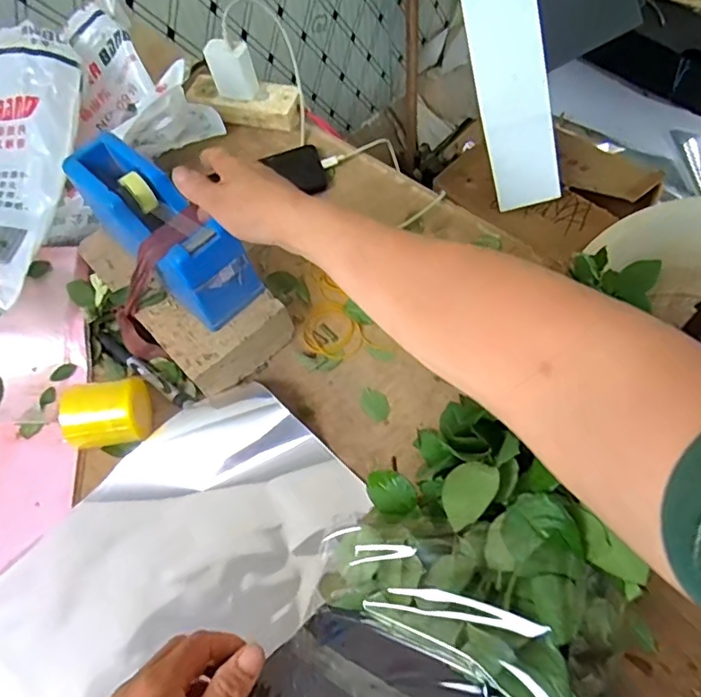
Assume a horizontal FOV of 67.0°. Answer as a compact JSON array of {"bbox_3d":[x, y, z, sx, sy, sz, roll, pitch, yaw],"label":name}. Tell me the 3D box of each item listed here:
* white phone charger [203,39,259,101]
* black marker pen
[{"bbox_3d":[-0.149,-0.351,0.666,0.054,0.066,0.026,9,62,11],"label":"white phone charger"},{"bbox_3d":[-0.210,0.022,0.536,0.133,0.013,0.015,32,67,20],"label":"black marker pen"}]

